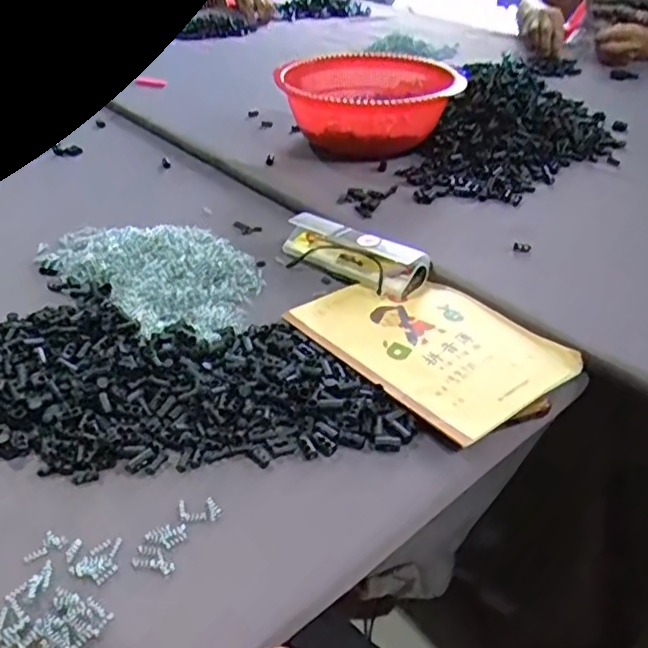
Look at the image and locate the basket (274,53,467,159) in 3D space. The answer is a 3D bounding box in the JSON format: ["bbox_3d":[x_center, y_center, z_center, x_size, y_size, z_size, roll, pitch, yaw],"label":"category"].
[{"bbox_3d":[0.059,-0.303,0.870,0.228,0.092,0.216,-6,37,-4],"label":"basket"}]

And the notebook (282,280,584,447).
[{"bbox_3d":[0.085,0.011,0.525,0.140,0.004,0.201,-29,44,-31],"label":"notebook"}]

